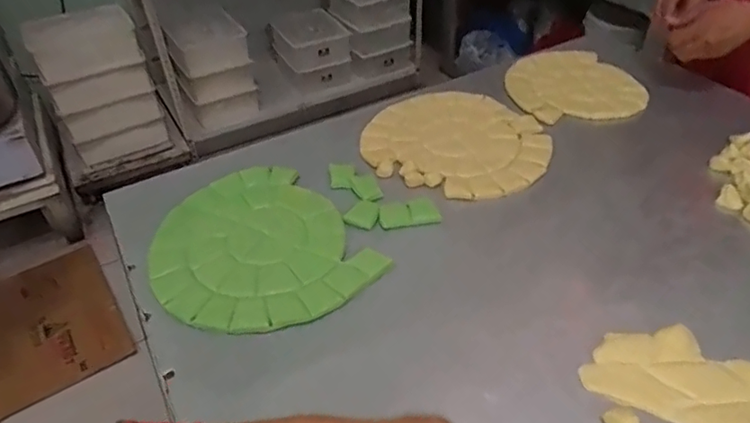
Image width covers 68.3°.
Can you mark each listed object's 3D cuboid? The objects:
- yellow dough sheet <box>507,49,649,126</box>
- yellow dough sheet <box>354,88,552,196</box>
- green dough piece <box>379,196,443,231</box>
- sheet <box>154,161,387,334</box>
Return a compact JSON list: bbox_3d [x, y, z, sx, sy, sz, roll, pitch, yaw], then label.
[{"bbox_3d":[0.375,-0.247,1.066,0.248,0.017,0.242,-6,41,-4],"label":"yellow dough sheet"},{"bbox_3d":[0.134,-0.122,0.922,0.295,0.014,0.270,17,45,21],"label":"yellow dough sheet"},{"bbox_3d":[0.047,0.004,0.795,0.087,0.011,0.051,-14,42,-12],"label":"green dough piece"},{"bbox_3d":[-0.166,0.046,0.745,0.252,0.017,0.297,-26,46,-24],"label":"sheet"}]

